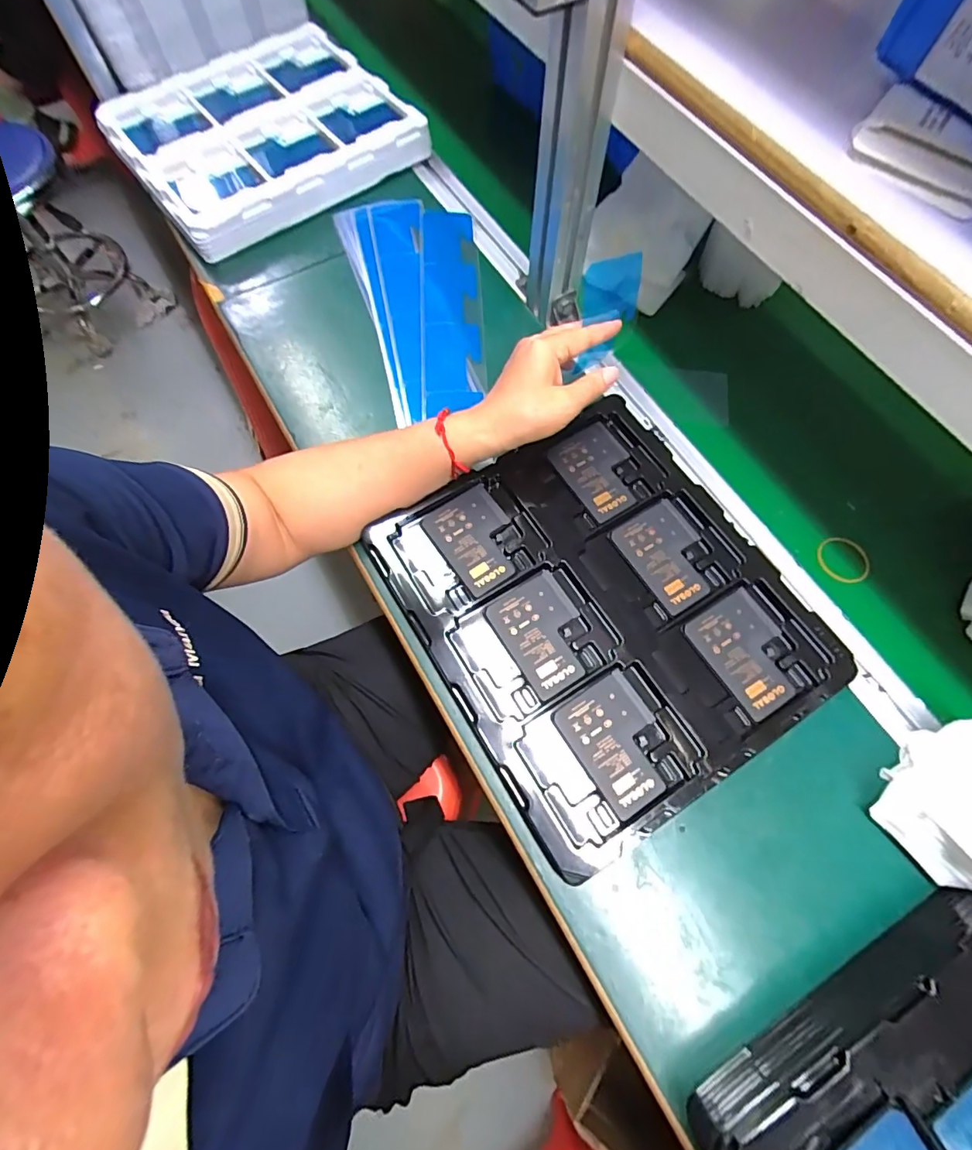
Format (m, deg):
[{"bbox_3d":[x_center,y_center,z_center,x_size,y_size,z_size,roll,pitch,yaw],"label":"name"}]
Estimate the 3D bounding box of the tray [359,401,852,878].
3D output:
[{"bbox_3d":[0.088,0.026,0.429,0.278,0.038,0.315,-30,72,-12],"label":"tray"}]

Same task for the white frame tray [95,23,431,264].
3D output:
[{"bbox_3d":[-0.286,-0.570,0.645,0.331,0.038,0.313,-36,74,-14],"label":"white frame tray"}]

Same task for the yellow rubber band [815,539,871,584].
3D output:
[{"bbox_3d":[0.331,-0.014,0.465,0.037,0.007,0.047,-35,75,11],"label":"yellow rubber band"}]

